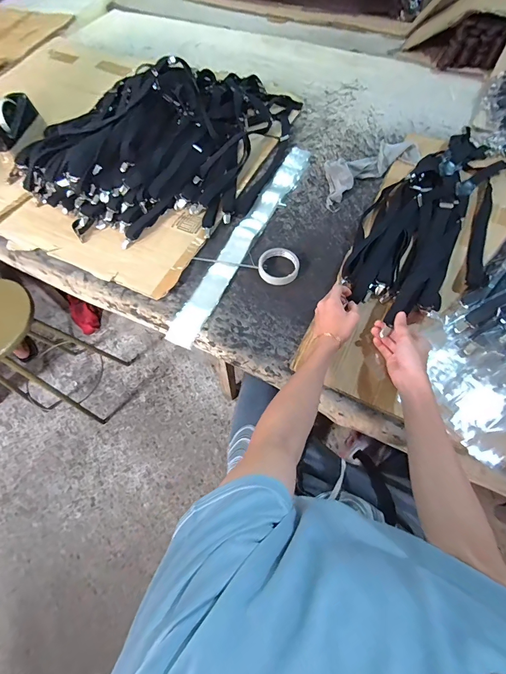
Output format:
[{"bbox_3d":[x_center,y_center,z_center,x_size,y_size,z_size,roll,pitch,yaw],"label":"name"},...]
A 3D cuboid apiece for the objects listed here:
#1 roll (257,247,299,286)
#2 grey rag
[{"bbox_3d":[0.057,-0.156,0.709,0.088,0.019,0.087,-1,64,2],"label":"roll"},{"bbox_3d":[0.286,-0.439,0.828,0.296,0.045,0.132,-31,66,-11],"label":"grey rag"}]

